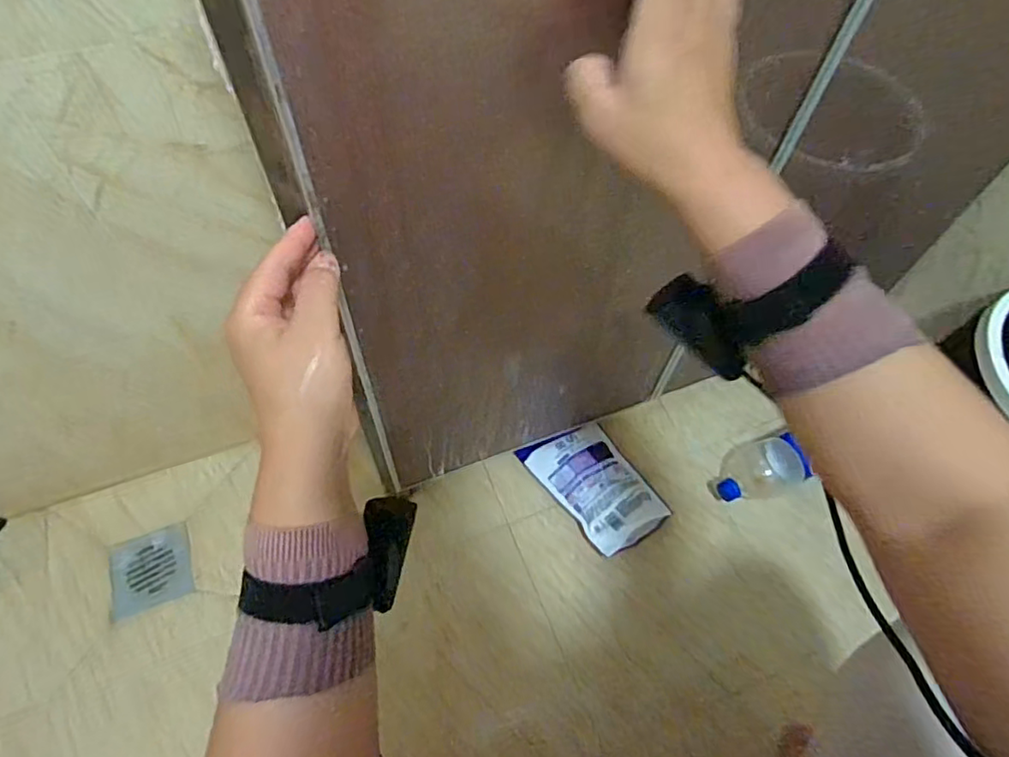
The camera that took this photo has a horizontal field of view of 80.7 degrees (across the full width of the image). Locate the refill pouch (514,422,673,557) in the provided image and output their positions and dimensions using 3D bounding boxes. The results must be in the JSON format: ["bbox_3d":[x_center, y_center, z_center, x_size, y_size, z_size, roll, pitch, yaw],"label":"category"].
[{"bbox_3d":[0.131,0.152,0.845,0.125,0.038,0.185,-29,65,-17],"label":"refill pouch"}]

